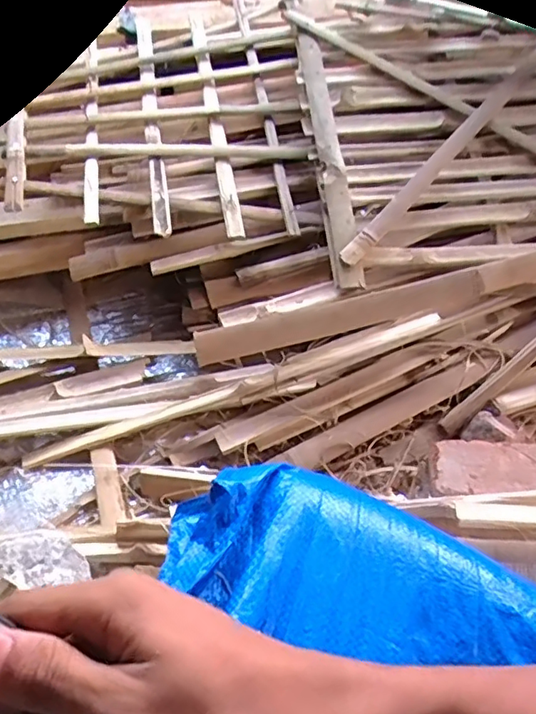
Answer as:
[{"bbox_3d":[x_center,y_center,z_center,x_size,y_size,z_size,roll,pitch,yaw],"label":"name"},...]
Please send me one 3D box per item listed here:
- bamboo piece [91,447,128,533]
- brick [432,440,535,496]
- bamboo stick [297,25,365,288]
[{"bbox_3d":[-0.182,0.148,0.639,0.026,0.010,0.111,-16,51,-12],"label":"bamboo piece"},{"bbox_3d":[0.253,0.125,0.599,0.150,0.046,0.073,5,49,5],"label":"brick"},{"bbox_3d":[0.080,-0.287,0.764,0.033,0.023,0.444,-5,66,-3],"label":"bamboo stick"}]

